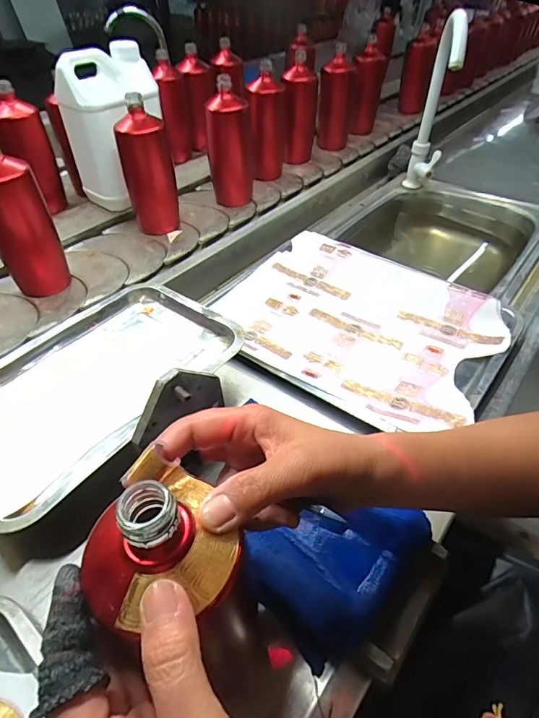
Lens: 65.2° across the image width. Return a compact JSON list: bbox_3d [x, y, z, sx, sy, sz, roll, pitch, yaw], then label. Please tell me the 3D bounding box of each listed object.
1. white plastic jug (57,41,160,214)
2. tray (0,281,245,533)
[{"bbox_3d":[-0.254,-0.384,0.738,0.161,0.247,0.128,-27,53,-24],"label":"white plastic jug"},{"bbox_3d":[-0.197,0.029,0.465,0.215,0.049,0.310,32,54,26],"label":"tray"}]

